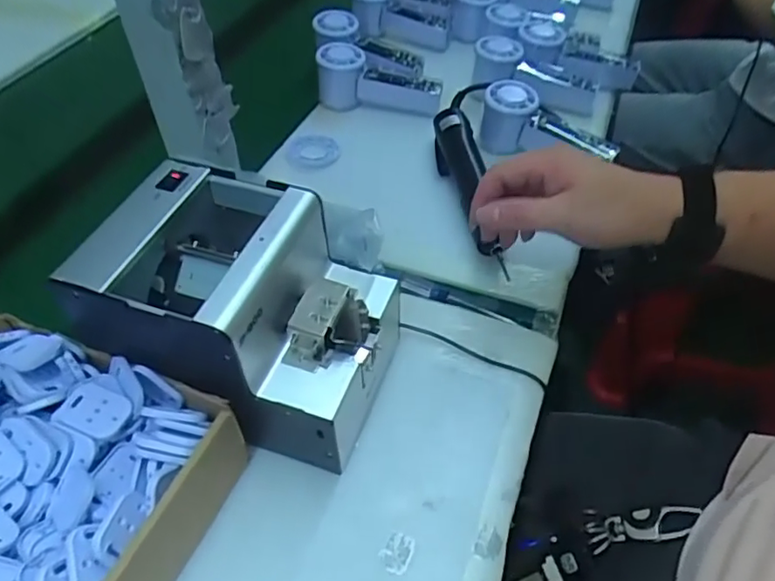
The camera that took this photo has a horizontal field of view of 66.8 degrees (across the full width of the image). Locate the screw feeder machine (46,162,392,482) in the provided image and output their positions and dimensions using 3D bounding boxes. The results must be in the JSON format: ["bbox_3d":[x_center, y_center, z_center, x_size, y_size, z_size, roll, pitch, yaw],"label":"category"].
[{"bbox_3d":[-0.098,0.018,0.414,0.183,0.145,0.134,10,49,12],"label":"screw feeder machine"}]

